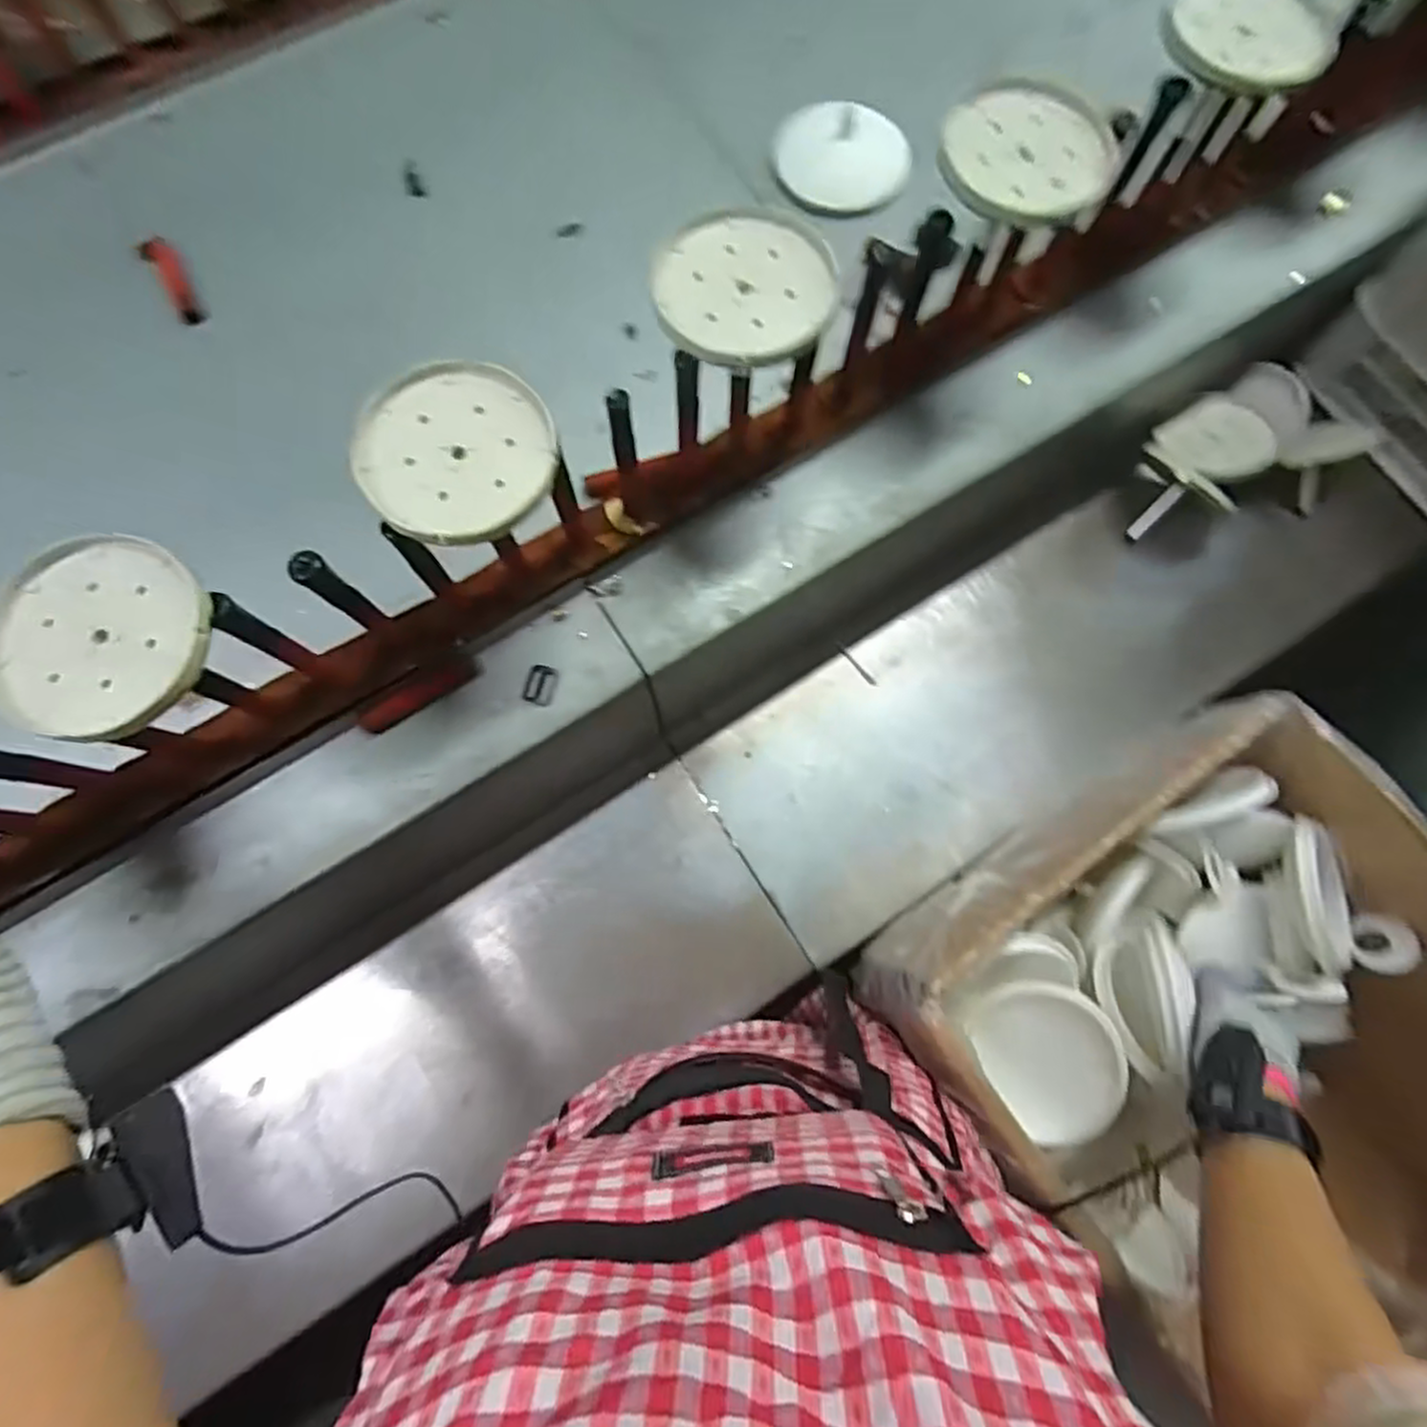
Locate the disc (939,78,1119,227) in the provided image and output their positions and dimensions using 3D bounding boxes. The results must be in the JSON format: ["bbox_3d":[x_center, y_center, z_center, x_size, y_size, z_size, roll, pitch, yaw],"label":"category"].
[{"bbox_3d":[0.208,-0.368,0.488,0.102,0.014,0.108,1,74,-2],"label":"disc"}]

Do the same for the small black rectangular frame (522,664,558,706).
[{"bbox_3d":[-0.136,-0.023,0.585,0.022,0.004,0.031,13,74,2],"label":"small black rectangular frame"}]

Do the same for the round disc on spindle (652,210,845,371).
[{"bbox_3d":[0.020,-0.263,0.455,0.110,0.010,0.109,1,74,-2],"label":"round disc on spindle"}]

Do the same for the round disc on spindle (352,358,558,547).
[{"bbox_3d":[-0.149,-0.153,0.429,0.107,0.012,0.112,1,74,-2],"label":"round disc on spindle"}]

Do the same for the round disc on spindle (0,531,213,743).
[{"bbox_3d":[-0.329,-0.042,0.396,0.116,0.012,0.108,1,74,-2],"label":"round disc on spindle"}]

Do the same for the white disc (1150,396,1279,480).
[{"bbox_3d":[0.518,-0.281,0.756,0.098,0.010,0.102,-7,64,14],"label":"white disc"}]

